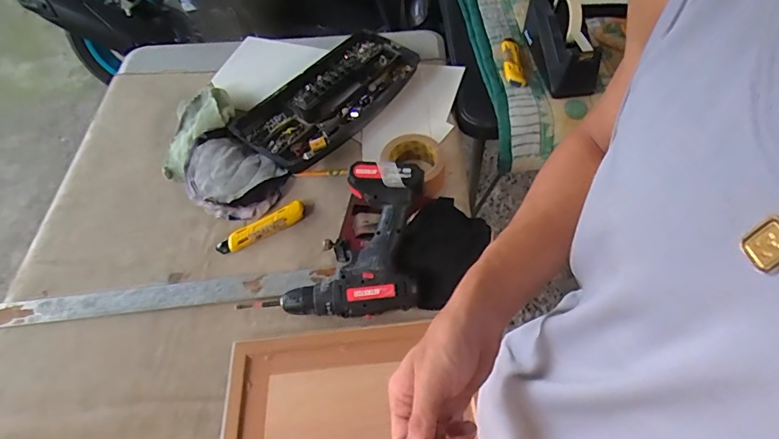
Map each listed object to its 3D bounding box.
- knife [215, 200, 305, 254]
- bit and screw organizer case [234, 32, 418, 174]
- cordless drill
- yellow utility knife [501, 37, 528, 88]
[{"bbox_3d":[-0.203,0.014,0.731,0.145,0.019,0.034,-27,58,-14],"label":"knife"},{"bbox_3d":[-0.103,-0.240,0.859,0.175,0.060,0.362,36,65,25],"label":"bit and screw organizer case"},{"bbox_3d":[-0.075,0.022,0.643,0.235,0.102,0.198,2,55,6],"label":"cordless drill"},{"bbox_3d":[0.235,-0.307,0.885,0.035,0.016,0.153,-1,55,3],"label":"yellow utility knife"}]

